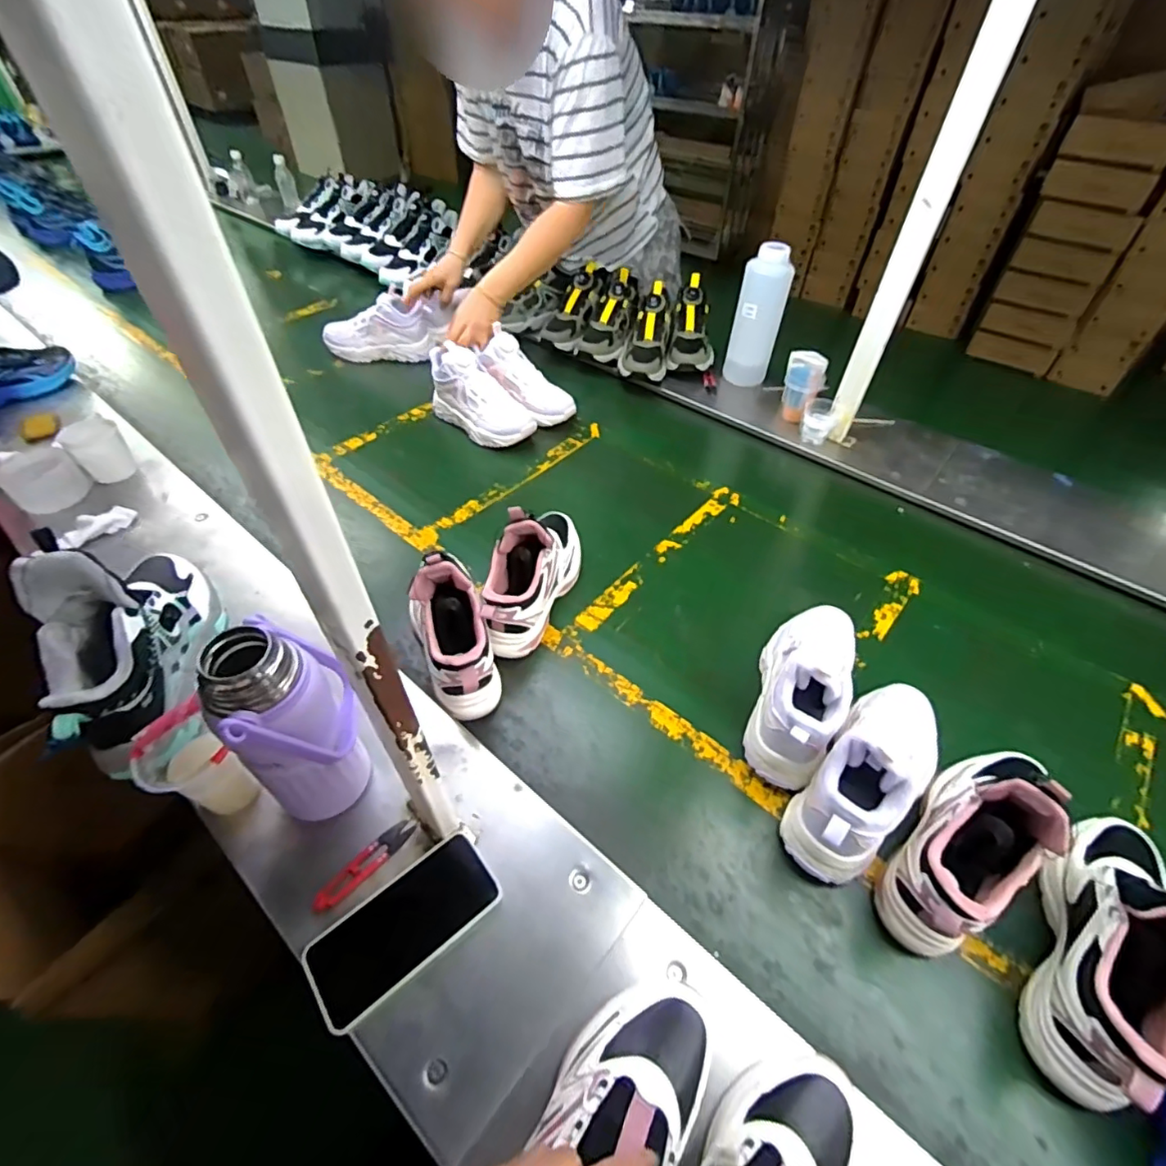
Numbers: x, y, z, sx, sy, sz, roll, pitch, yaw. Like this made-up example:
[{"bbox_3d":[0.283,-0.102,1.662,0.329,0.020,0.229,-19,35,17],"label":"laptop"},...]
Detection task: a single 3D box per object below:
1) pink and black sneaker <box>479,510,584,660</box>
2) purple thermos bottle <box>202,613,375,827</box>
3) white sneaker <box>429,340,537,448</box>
[{"bbox_3d":[-0.067,-0.026,0.752,0.083,0.150,0.245,19,48,15],"label":"pink and black sneaker"},{"bbox_3d":[-0.254,0.128,0.494,0.085,0.213,0.090,-33,57,-27],"label":"purple thermos bottle"},{"bbox_3d":[-0.200,-0.352,1.054,0.231,0.137,0.081,34,54,26],"label":"white sneaker"}]

